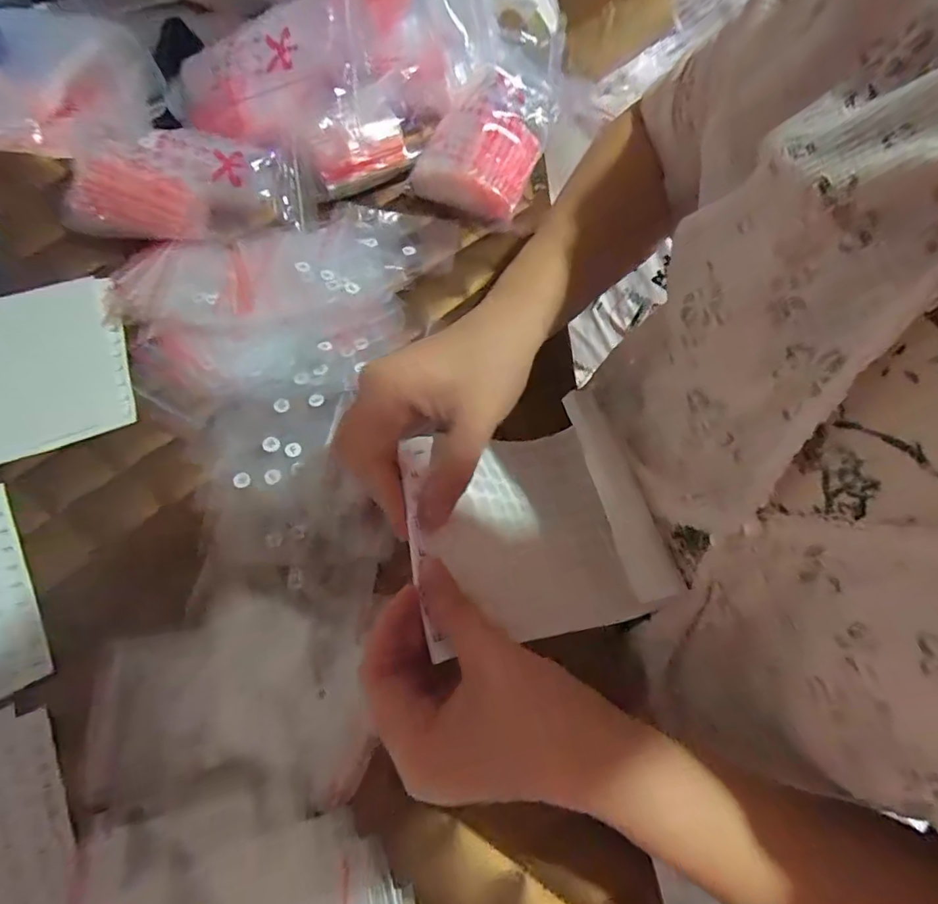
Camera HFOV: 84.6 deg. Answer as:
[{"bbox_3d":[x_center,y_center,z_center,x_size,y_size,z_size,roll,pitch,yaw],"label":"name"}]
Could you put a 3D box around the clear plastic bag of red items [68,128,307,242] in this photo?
[{"bbox_3d":[-0.208,-0.197,0.377,0.171,0.035,0.071,-11,70,-6],"label":"clear plastic bag of red items"}]

